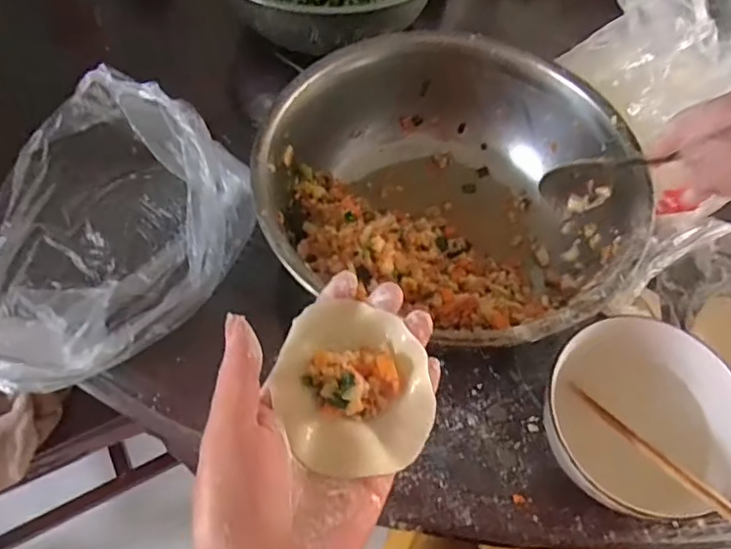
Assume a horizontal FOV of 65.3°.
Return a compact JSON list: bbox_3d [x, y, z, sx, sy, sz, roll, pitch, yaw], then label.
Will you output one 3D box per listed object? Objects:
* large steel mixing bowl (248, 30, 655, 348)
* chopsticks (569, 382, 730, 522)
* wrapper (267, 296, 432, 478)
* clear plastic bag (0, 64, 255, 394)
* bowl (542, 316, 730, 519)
[{"bbox_3d":[0.056,-0.043,0.386,0.236,0.091,0.220,1,60,-2],"label":"large steel mixing bowl"},{"bbox_3d":[0.163,0.101,0.301,0.009,0.009,0.135,-26,37,-17],"label":"chopsticks"},{"bbox_3d":[-0.006,0.051,0.269,0.072,0.013,0.078,1,60,-2],"label":"wrapper"},{"bbox_3d":[-0.184,-0.027,0.375,0.158,0.077,0.199,27,62,13],"label":"clear plastic bag"},{"bbox_3d":[0.160,0.082,0.334,0.091,0.054,0.106,-31,66,-19],"label":"bowl"}]

